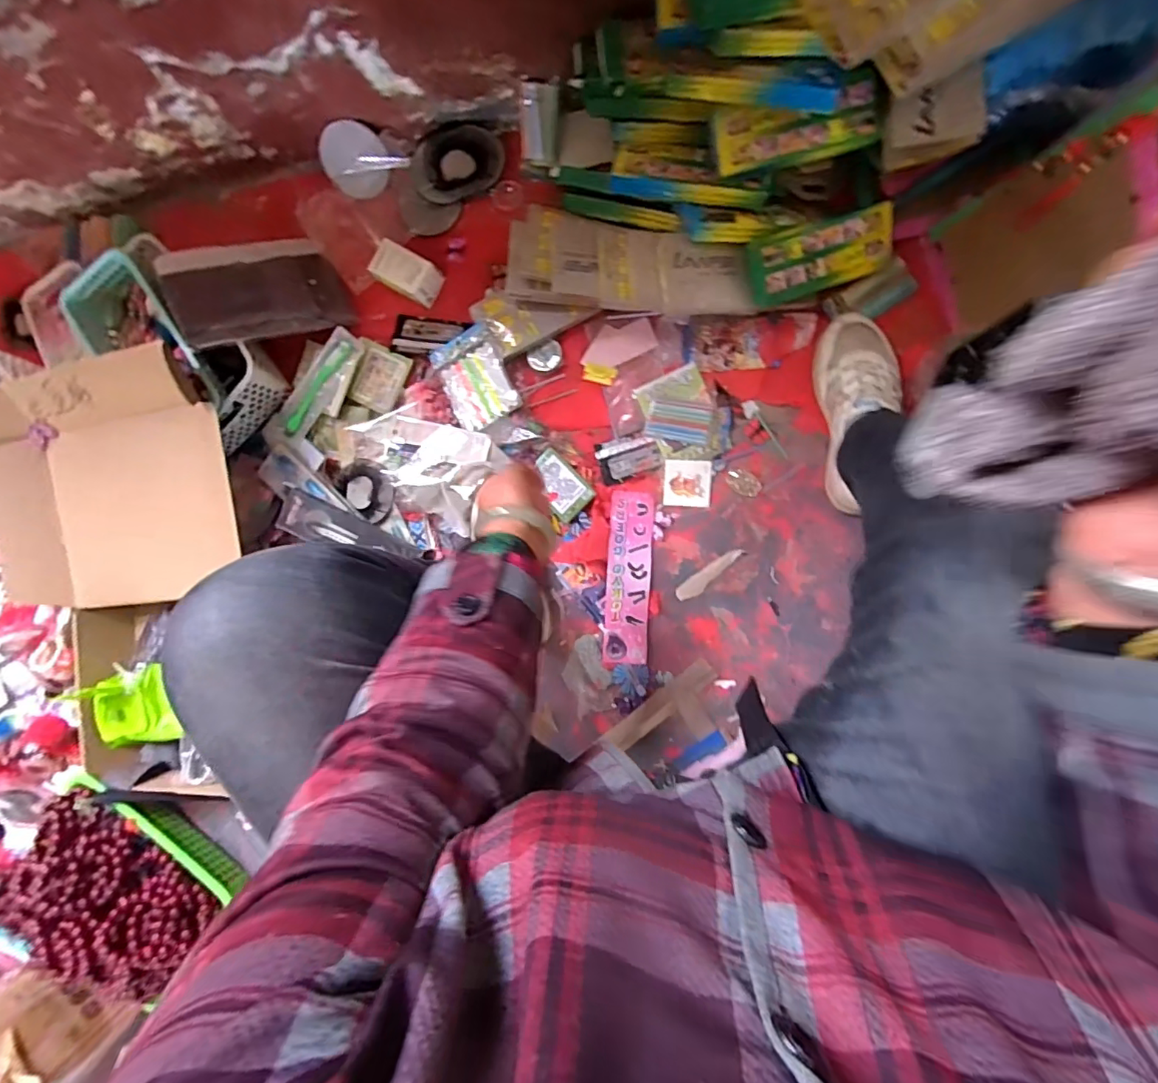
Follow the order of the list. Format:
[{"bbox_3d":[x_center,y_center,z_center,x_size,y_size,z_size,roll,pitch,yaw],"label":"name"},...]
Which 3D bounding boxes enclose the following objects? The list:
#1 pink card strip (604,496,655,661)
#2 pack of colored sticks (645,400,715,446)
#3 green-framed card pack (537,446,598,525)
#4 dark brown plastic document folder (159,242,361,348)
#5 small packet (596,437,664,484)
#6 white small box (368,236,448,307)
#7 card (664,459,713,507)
[{"bbox_3d":[0.069,0.050,0.720,0.062,0.010,0.230,3,91,-10],"label":"pink card strip"},{"bbox_3d":[0.136,-0.161,0.711,0.084,0.012,0.050,11,93,9],"label":"pack of colored sticks"},{"bbox_3d":[-0.027,-0.077,0.732,0.057,0.010,0.090,-43,95,5],"label":"green-framed card pack"},{"bbox_3d":[-0.454,-0.357,0.752,0.218,0.027,0.157,-20,81,-26],"label":"dark brown plastic document folder"},{"bbox_3d":[0.068,-0.117,0.726,0.084,0.007,0.055,-18,88,9],"label":"small packet"},{"bbox_3d":[-0.246,-0.379,0.748,0.086,0.047,0.053,28,96,8],"label":"white small box"},{"bbox_3d":[0.148,-0.079,0.717,0.062,0.005,0.063,3,92,9],"label":"card"}]

